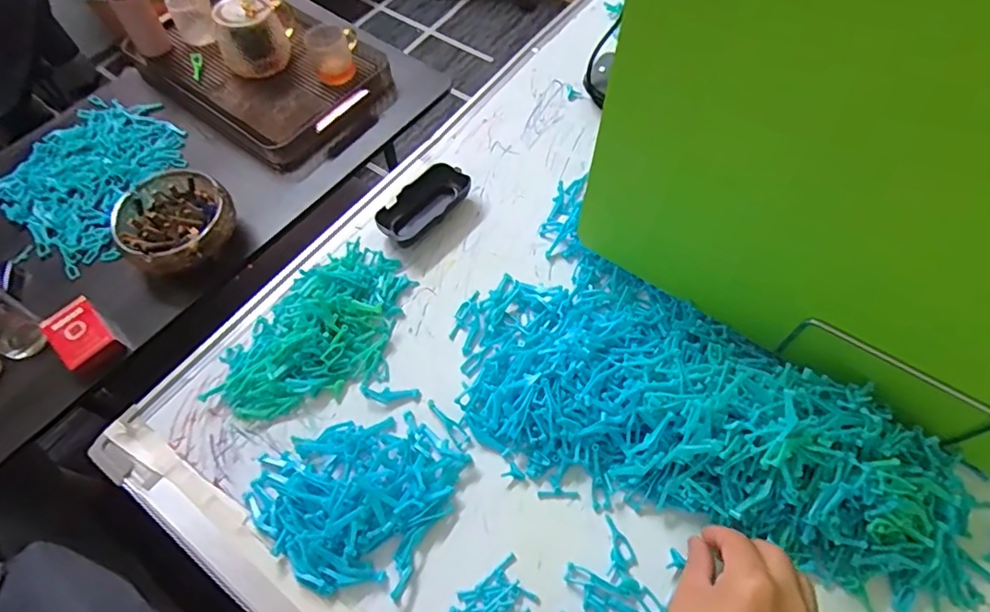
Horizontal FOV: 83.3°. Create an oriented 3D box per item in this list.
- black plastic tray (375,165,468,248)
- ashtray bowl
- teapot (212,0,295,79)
[{"bbox_3d":[-0.079,-0.108,0.602,0.052,0.026,0.108,36,66,19],"label":"black plastic tray"},{"bbox_3d":[-0.412,-0.107,0.717,0.148,0.051,0.134,30,67,17],"label":"ashtray bowl"},{"bbox_3d":[-0.359,-0.405,0.841,0.113,0.107,0.104,-19,62,-8],"label":"teapot"}]

